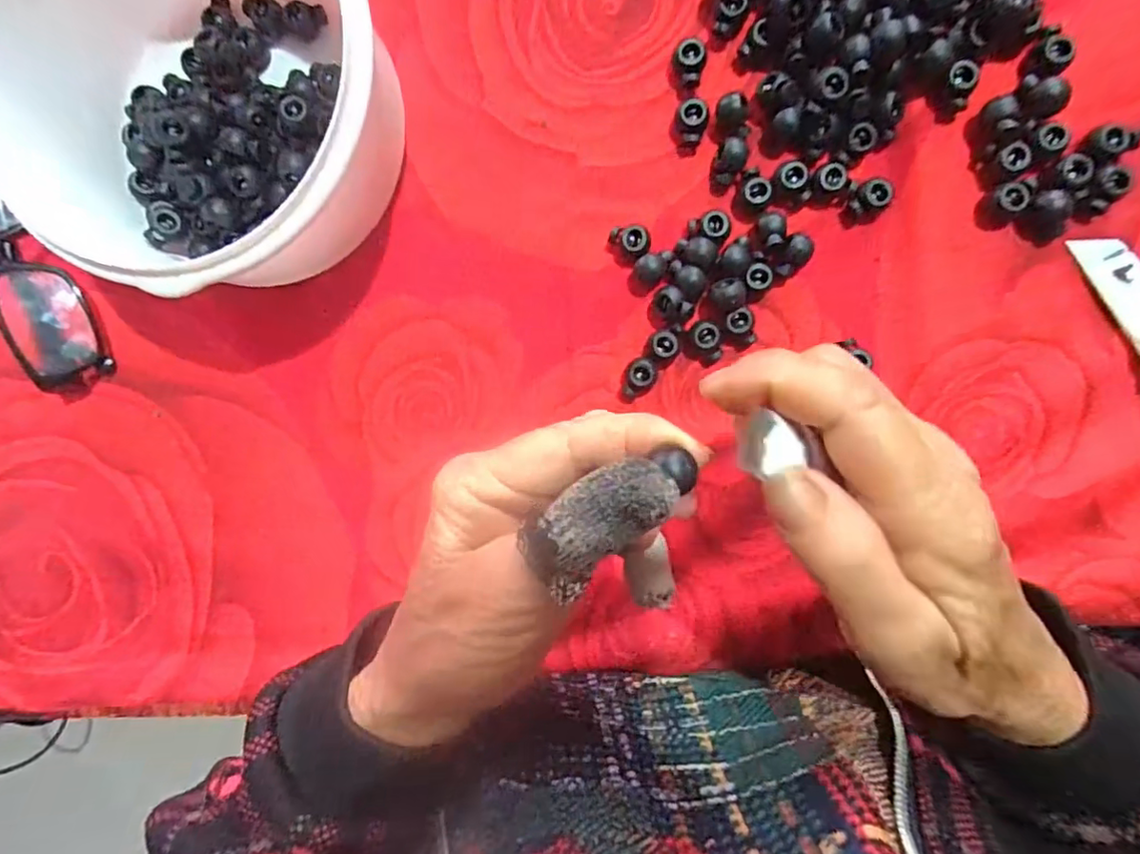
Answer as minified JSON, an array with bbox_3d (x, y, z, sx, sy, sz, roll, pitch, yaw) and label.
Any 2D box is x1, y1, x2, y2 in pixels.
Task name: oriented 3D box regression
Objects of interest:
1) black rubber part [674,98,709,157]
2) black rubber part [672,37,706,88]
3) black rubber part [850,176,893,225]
[{"bbox_3d":[0.055,-0.137,0.260,0.014,0.013,0.020,17,94,6],"label":"black rubber part"},{"bbox_3d":[0.054,-0.164,0.259,0.014,0.011,0.018,8,93,6],"label":"black rubber part"},{"bbox_3d":[0.134,-0.101,0.254,0.014,0.010,0.017,41,96,4],"label":"black rubber part"}]

